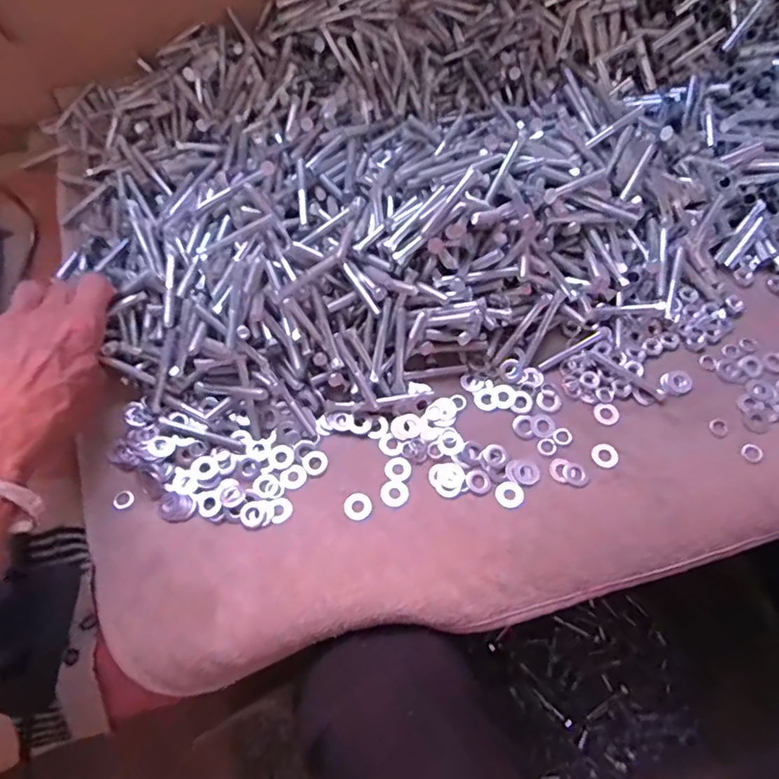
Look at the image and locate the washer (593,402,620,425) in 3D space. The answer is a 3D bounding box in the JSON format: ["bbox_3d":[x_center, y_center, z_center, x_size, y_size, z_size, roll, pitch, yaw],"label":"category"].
[{"bbox_3d":[0.148,0.016,0.366,0.017,0.004,0.016,-1,66,2],"label":"washer"}]

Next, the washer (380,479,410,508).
[{"bbox_3d":[0.003,0.066,0.345,0.018,0.004,0.018,-1,66,2],"label":"washer"}]

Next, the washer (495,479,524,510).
[{"bbox_3d":[0.077,0.067,0.344,0.017,0.004,0.017,-1,66,2],"label":"washer"}]

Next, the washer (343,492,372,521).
[{"bbox_3d":[-0.020,0.074,0.342,0.017,0.004,0.017,-1,66,2],"label":"washer"}]

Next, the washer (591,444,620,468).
[{"bbox_3d":[0.142,0.043,0.353,0.016,0.004,0.016,-1,66,2],"label":"washer"}]

